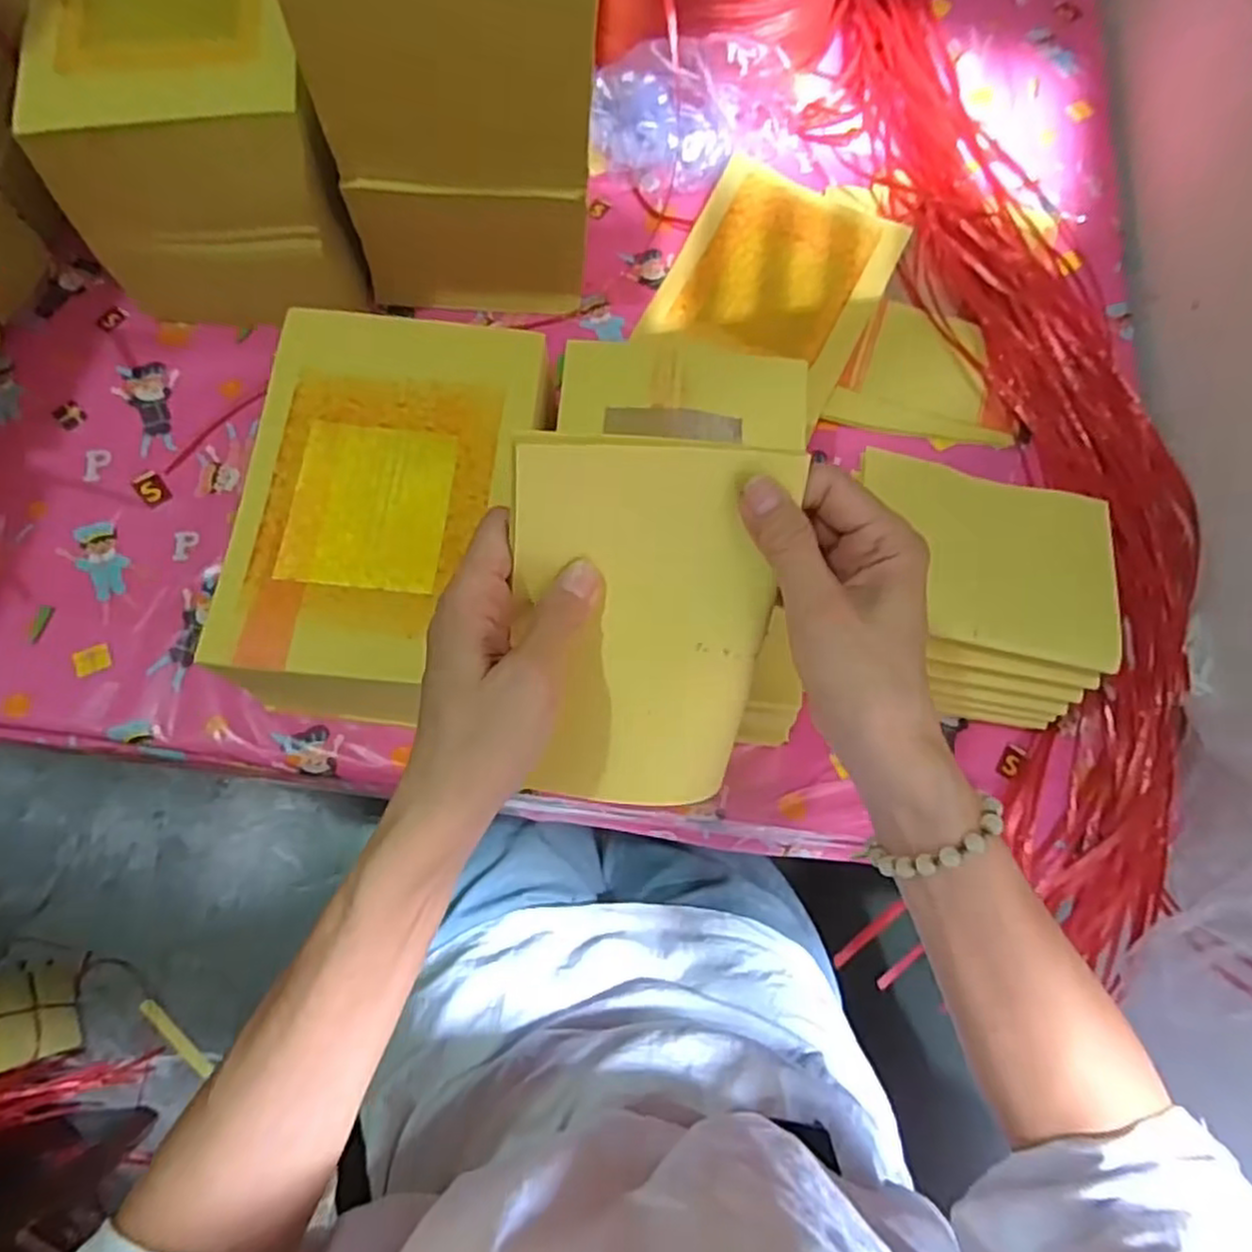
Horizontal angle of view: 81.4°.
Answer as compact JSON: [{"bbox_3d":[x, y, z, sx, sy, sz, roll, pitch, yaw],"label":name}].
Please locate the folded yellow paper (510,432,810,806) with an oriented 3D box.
[{"bbox_3d":[0.004,-0.002,0.305,0.108,0.018,0.156,16,100,2],"label":"folded yellow paper"}]

